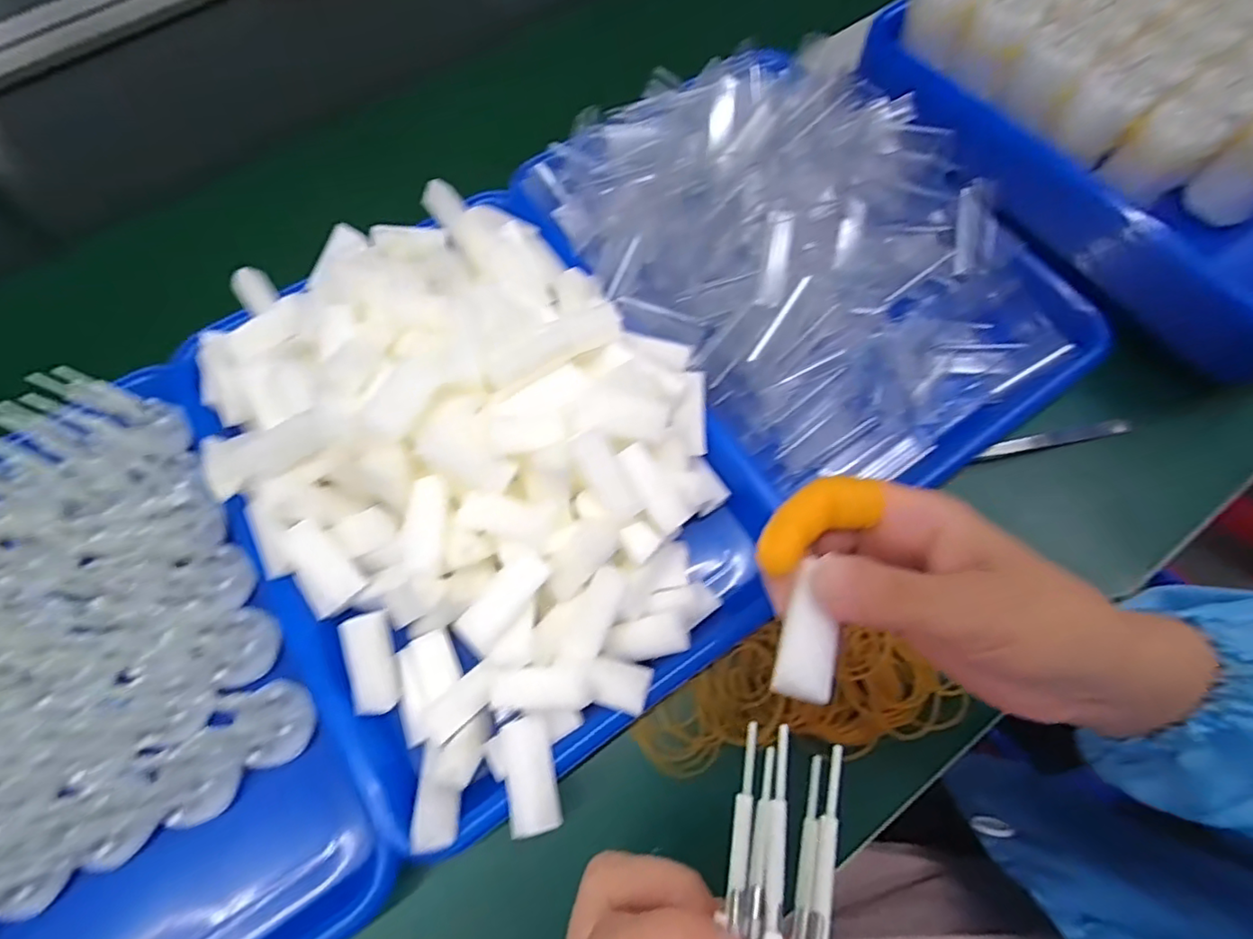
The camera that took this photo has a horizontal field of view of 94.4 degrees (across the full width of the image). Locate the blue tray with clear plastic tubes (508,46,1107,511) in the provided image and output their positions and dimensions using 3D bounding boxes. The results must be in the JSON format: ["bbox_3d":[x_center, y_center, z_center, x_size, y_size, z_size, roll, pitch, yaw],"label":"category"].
[{"bbox_3d":[0.112,-0.140,0.357,0.240,0.077,0.309,-33,71,-11],"label":"blue tray with clear plastic tubes"}]

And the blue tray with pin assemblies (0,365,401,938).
[{"bbox_3d":[-0.280,0.120,0.281,0.237,0.077,0.321,-32,71,-10],"label":"blue tray with pin assemblies"}]

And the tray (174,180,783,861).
[{"bbox_3d":[-0.086,-0.009,0.305,0.254,0.085,0.319,-39,72,-13],"label":"tray"}]

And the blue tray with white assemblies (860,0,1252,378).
[{"bbox_3d":[0.353,-0.242,0.370,0.251,0.083,0.320,-35,71,-11],"label":"blue tray with white assemblies"}]

